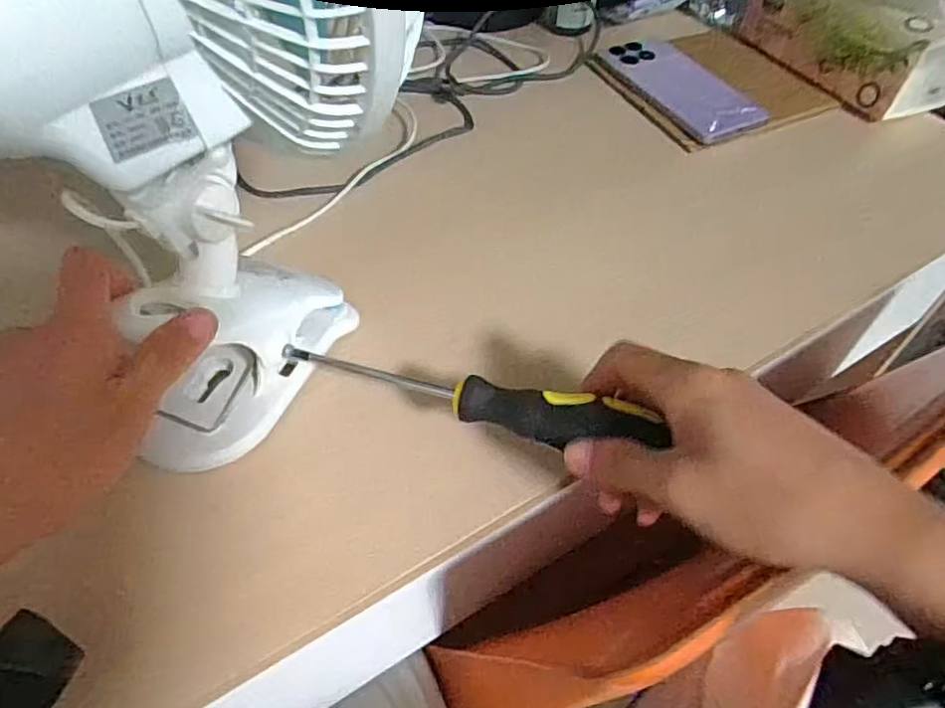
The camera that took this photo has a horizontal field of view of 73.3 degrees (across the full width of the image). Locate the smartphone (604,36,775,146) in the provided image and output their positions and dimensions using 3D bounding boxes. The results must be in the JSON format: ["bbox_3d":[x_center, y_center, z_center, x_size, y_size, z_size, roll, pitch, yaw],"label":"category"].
[{"bbox_3d":[0.182,-0.238,0.556,0.074,0.010,0.153,-19,54,-17],"label":"smartphone"}]

